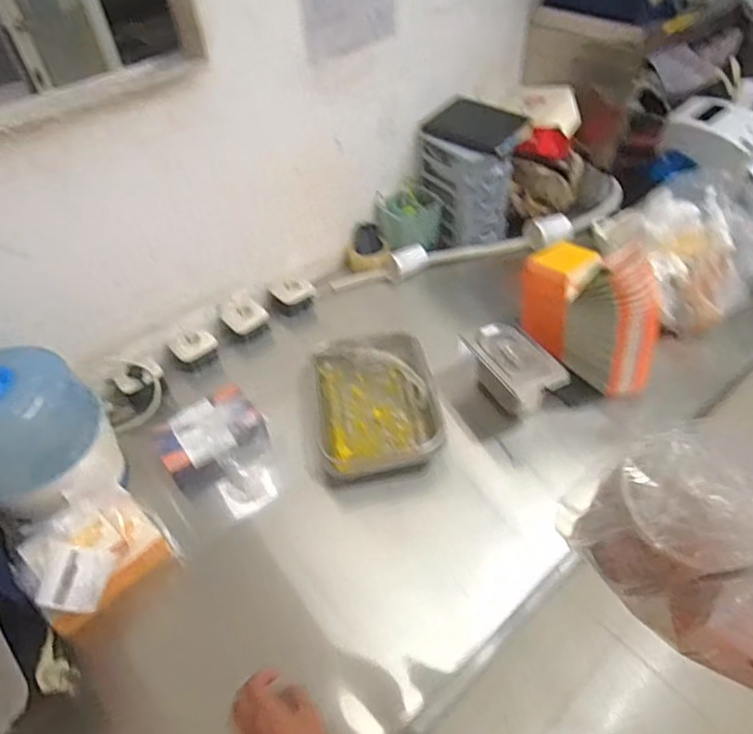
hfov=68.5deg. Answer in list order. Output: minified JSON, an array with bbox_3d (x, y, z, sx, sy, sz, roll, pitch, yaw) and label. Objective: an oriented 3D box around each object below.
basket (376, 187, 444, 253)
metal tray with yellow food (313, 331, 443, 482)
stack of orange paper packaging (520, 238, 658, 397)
[{"bbox_3d":[0.080,-0.363,1.349,0.154,0.113,0.114,-2,48,3],"label":"basket"},{"bbox_3d":[-0.003,0.060,1.013,0.218,0.073,0.291,-8,48,-4],"label":"metal tray with yellow food"},{"bbox_3d":[0.386,-0.108,1.005,0.104,0.244,0.266,-29,52,-21],"label":"stack of orange paper packaging"}]

